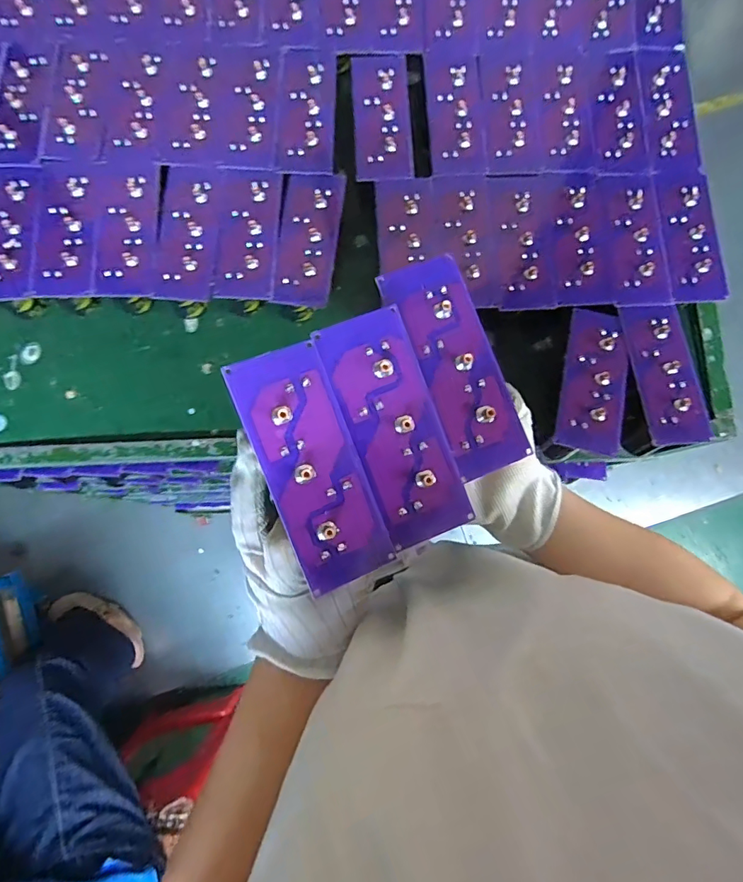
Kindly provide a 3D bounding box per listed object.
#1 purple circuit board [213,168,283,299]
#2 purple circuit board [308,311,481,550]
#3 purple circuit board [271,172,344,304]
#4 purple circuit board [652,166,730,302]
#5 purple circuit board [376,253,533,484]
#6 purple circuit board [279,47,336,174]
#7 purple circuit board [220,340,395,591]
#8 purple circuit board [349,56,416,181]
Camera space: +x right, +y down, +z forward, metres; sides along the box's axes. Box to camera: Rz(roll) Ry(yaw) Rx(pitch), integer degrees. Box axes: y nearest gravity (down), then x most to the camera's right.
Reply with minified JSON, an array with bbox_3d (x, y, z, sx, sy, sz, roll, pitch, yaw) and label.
[{"bbox_3d":[-0.117,-0.197,0.452,0.059,0.006,0.129,1,79,-1],"label":"purple circuit board"},{"bbox_3d":[0.015,-0.008,0.284,0.053,0.007,0.135,-21,93,-5],"label":"purple circuit board"},{"bbox_3d":[-0.059,-0.194,0.455,0.054,0.006,0.135,5,79,0],"label":"purple circuit board"},{"bbox_3d":[0.304,-0.199,0.459,0.052,0.010,0.134,-3,79,-2],"label":"purple circuit board"},{"bbox_3d":[0.053,-0.048,0.298,0.050,0.015,0.135,-21,88,-5],"label":"purple circuit board"},{"bbox_3d":[-0.062,-0.328,0.473,0.054,0.004,0.134,0,79,-1],"label":"purple circuit board"},{"bbox_3d":[-0.033,0.014,0.274,0.051,0.010,0.134,-22,94,-5],"label":"purple circuit board"},{"bbox_3d":[0.011,-0.322,0.474,0.058,0.004,0.139,-4,79,-2],"label":"purple circuit board"}]

